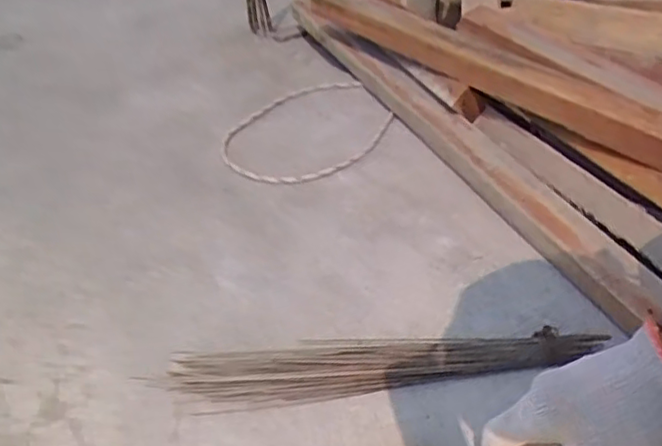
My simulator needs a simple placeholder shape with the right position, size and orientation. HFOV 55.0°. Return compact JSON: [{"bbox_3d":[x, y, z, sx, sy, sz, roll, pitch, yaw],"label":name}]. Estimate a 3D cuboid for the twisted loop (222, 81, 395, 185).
[{"bbox_3d":[-0.043,-0.147,0.996,0.270,0.014,0.257,-4,39,3],"label":"twisted loop"}]

